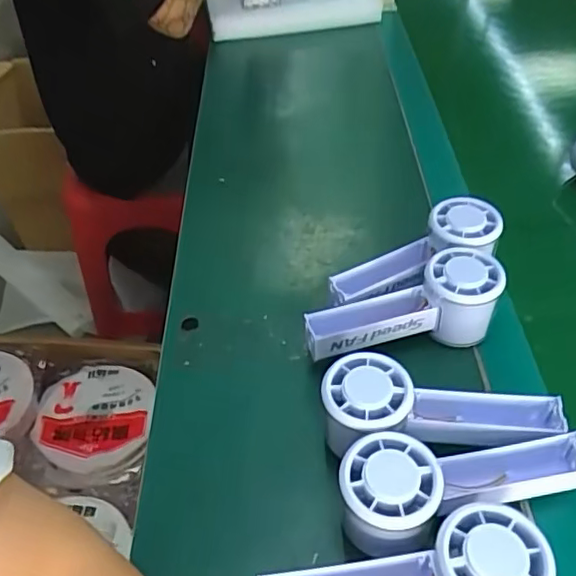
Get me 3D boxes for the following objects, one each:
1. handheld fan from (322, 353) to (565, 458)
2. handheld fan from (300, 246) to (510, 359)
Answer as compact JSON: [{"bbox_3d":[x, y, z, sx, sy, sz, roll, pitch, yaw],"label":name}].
[{"bbox_3d":[0.100,0.086,0.402,0.153,0.064,0.058,-3,45,-2],"label":"handheld fan"},{"bbox_3d":[0.086,0.018,0.467,0.152,0.069,0.057,-7,45,-6],"label":"handheld fan"}]

